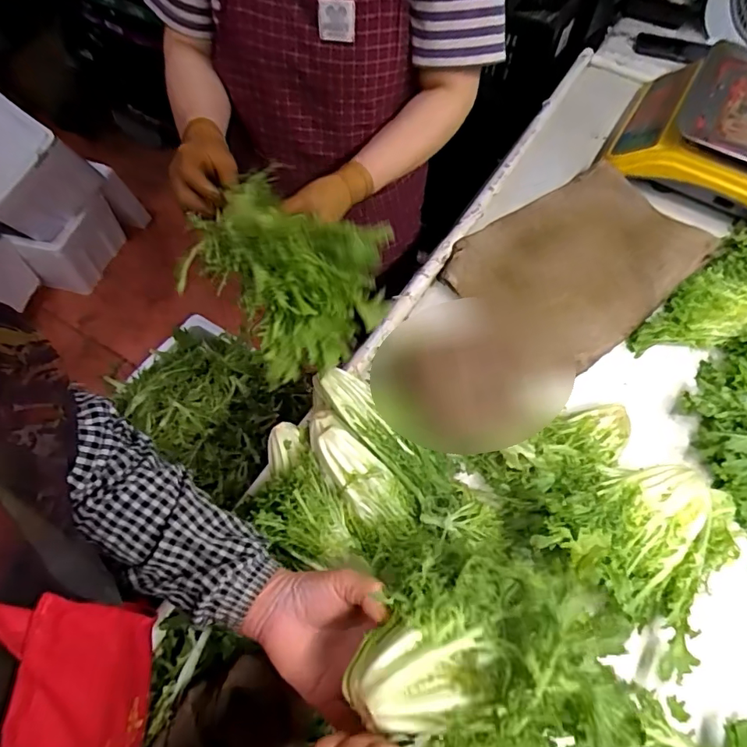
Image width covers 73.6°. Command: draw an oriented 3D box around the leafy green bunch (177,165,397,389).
[{"bbox_3d":[-0.094,-0.091,0.512,0.191,0.153,0.138,27,63,12],"label":"leafy green bunch"}]

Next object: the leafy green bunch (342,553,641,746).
[{"bbox_3d":[0.080,0.194,0.342,0.183,0.093,0.138,3,61,-1],"label":"leafy green bunch"}]

